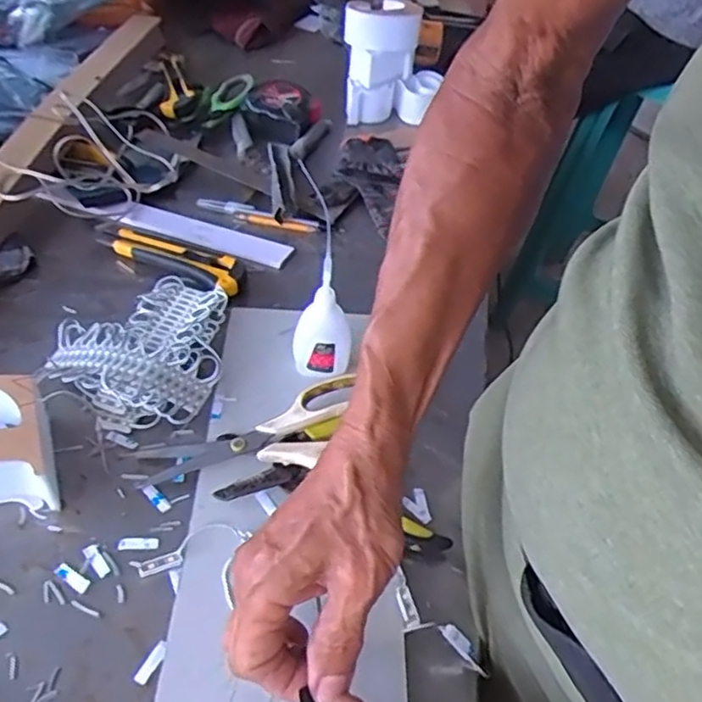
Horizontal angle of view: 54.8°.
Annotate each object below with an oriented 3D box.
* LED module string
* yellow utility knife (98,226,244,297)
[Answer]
[{"bbox_3d":[-0.166,-0.008,0.541,0.128,0.032,0.150,7,46,2],"label":"LED module string"},{"bbox_3d":[-0.164,-0.087,0.629,0.145,0.017,0.046,22,48,16],"label":"yellow utility knife"}]

